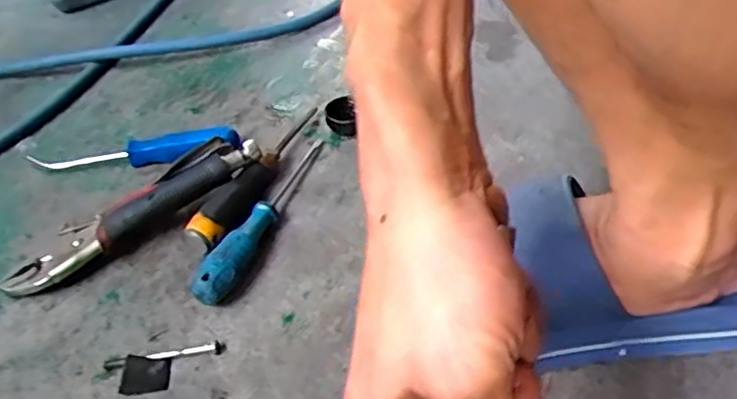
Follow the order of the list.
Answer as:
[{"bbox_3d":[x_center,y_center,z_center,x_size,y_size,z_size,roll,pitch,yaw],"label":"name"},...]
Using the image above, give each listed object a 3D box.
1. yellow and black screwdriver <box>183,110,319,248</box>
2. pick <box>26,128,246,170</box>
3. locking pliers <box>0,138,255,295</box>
[{"bbox_3d":[-0.093,-0.033,0.545,0.028,0.023,0.195,10,44,19],"label":"yellow and black screwdriver"},{"bbox_3d":[-0.218,-0.045,0.591,0.201,0.025,0.029,-4,41,4],"label":"pick"},{"bbox_3d":[-0.192,0.008,0.520,0.213,0.040,0.060,-32,47,-24],"label":"locking pliers"}]

